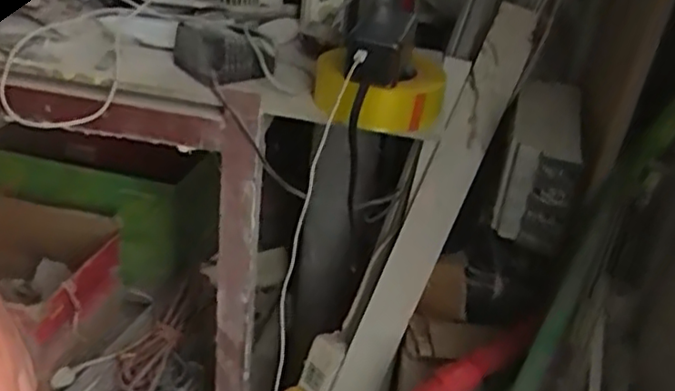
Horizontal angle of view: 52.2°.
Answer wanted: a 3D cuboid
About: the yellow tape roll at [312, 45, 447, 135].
[{"bbox_3d":[0.050,-0.130,0.768,0.152,0.062,0.174,5,31,-3],"label":"yellow tape roll"}]

